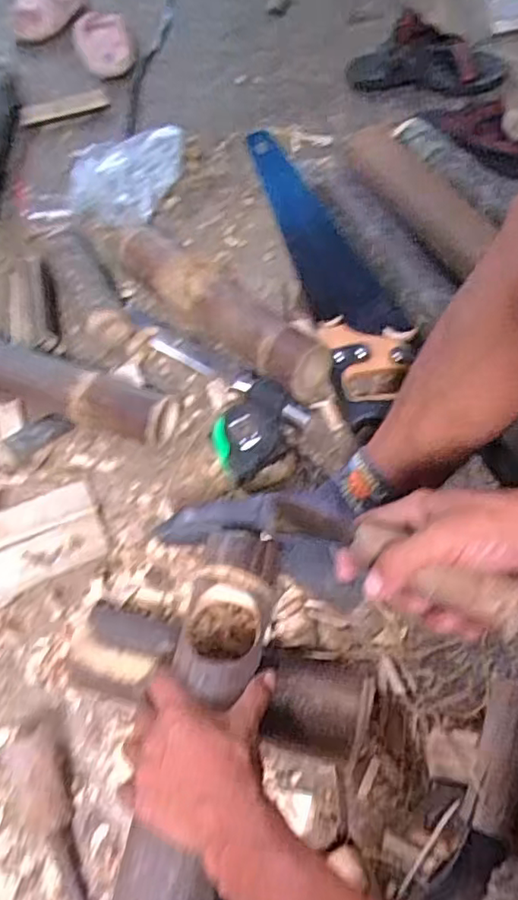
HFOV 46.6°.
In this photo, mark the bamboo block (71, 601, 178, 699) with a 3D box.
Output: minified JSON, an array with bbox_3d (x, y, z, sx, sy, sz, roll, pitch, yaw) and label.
[{"bbox_3d":[-0.128,0.193,0.577,0.102,0.055,0.084,9,62,7],"label":"bamboo block"}]

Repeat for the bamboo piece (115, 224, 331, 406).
[{"bbox_3d":[-0.052,-0.182,0.766,0.346,0.078,0.078,39,69,20],"label":"bamboo piece"}]

